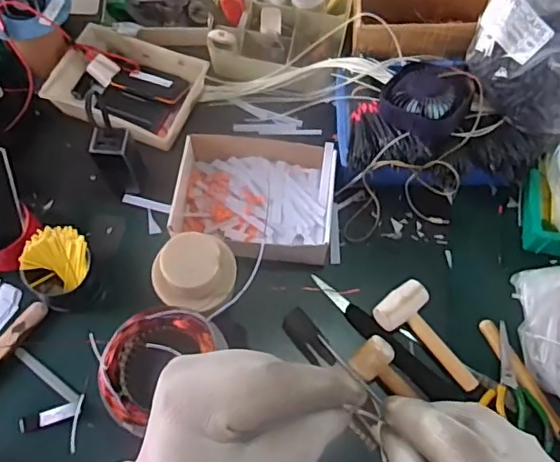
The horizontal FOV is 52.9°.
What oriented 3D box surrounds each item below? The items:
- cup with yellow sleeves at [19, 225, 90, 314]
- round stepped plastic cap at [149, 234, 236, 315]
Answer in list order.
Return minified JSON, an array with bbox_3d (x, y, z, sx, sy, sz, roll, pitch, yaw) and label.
[{"bbox_3d":[-0.323,0.055,0.833,0.102,0.086,0.094,0,67,0],"label":"cup with yellow sleeves"},{"bbox_3d":[-0.115,0.051,0.752,0.103,0.053,0.106,0,67,0],"label":"round stepped plastic cap"}]

